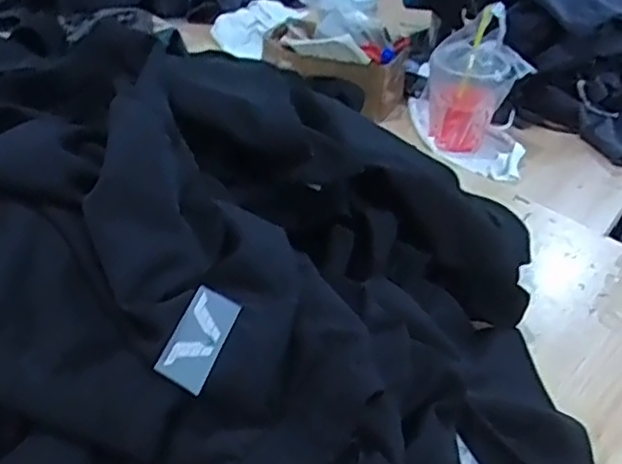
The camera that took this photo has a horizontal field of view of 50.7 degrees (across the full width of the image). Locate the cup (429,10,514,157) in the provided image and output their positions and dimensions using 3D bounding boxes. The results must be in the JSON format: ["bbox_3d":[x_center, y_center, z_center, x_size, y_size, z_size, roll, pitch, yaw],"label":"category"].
[{"bbox_3d":[0.241,-0.232,1.027,0.119,0.175,0.084,13,39,10],"label":"cup"}]

